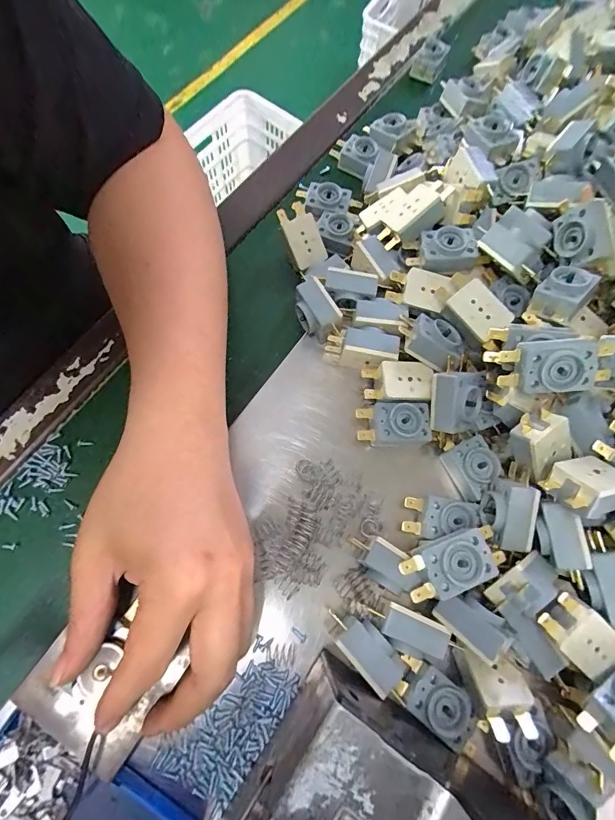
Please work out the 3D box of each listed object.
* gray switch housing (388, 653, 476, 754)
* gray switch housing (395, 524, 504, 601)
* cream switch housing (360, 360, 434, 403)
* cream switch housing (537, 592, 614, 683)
[{"bbox_3d":[0.070,0.159,0.225,0.044,0.017,0.026,35,73,9],"label":"gray switch housing"},{"bbox_3d":[0.080,0.082,0.224,0.057,0.019,0.029,-20,73,-9],"label":"gray switch housing"},{"bbox_3d":[0.059,-0.016,0.279,0.044,0.025,0.026,5,71,-1],"label":"cream switch housing"},{"bbox_3d":[0.142,0.116,0.215,0.042,0.018,0.026,45,96,-4],"label":"cream switch housing"}]

